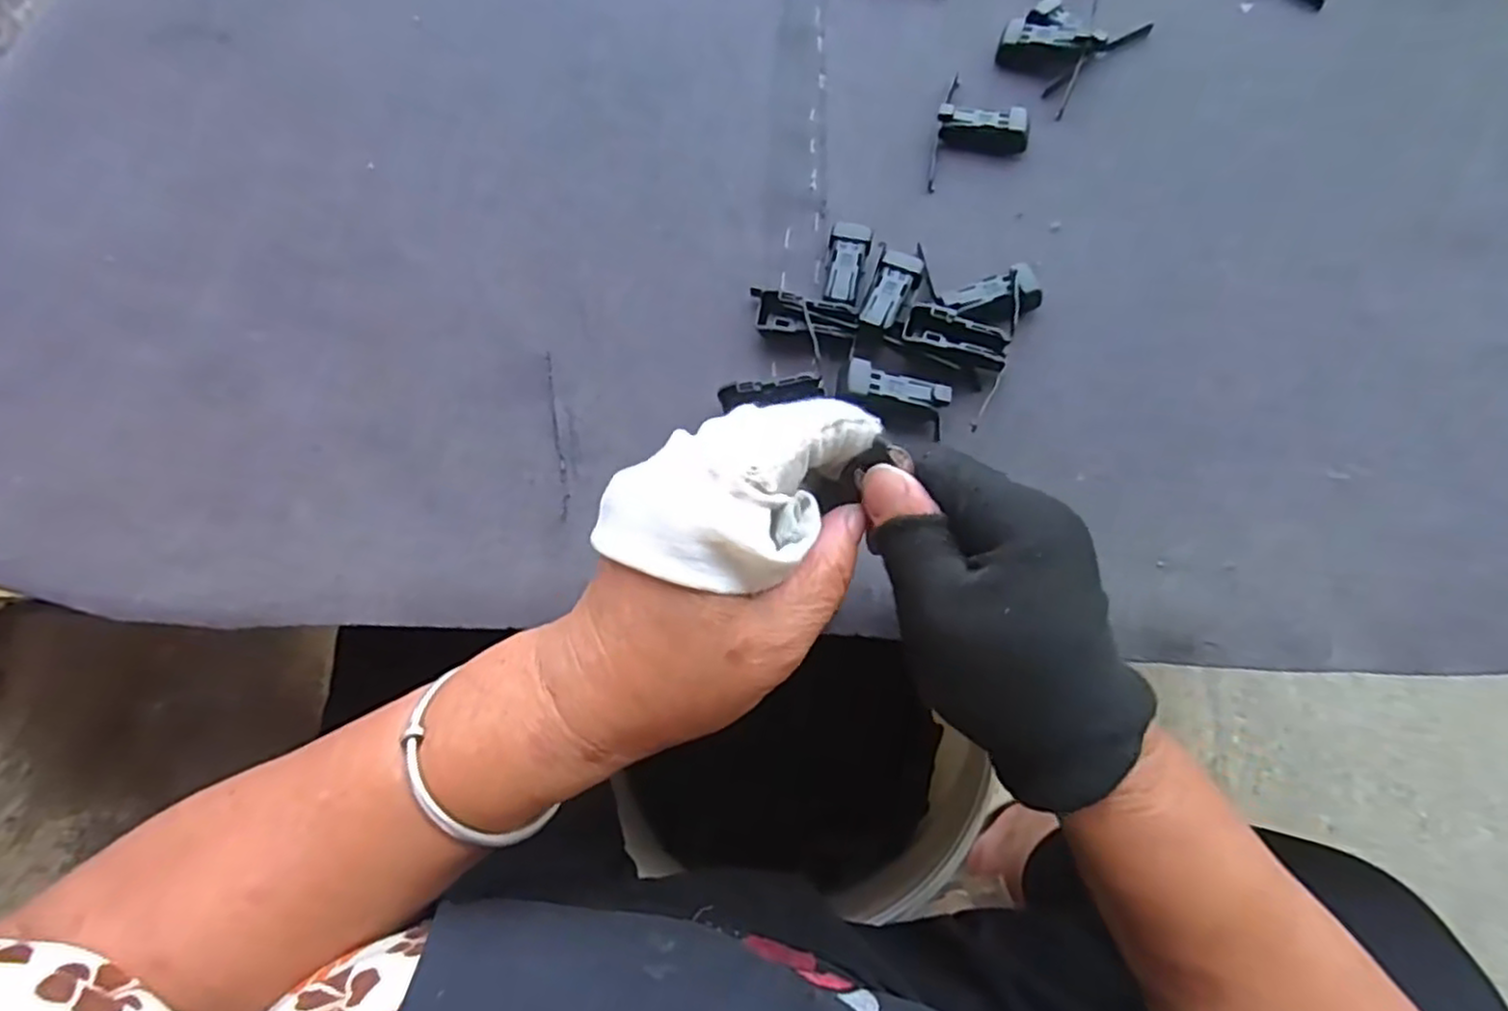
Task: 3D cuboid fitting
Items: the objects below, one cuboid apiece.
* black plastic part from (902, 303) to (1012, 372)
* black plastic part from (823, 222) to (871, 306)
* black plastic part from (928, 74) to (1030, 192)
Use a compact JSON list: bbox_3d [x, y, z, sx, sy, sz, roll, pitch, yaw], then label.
[{"bbox_3d":[0.091,-0.073,0.334,0.046,0.021,0.023,18,69,10],"label":"black plastic part"},{"bbox_3d":[0.045,-0.114,0.355,0.019,0.015,0.047,7,68,5],"label":"black plastic part"},{"bbox_3d":[0.123,-0.204,0.390,0.048,0.014,0.079,10,68,7],"label":"black plastic part"}]

